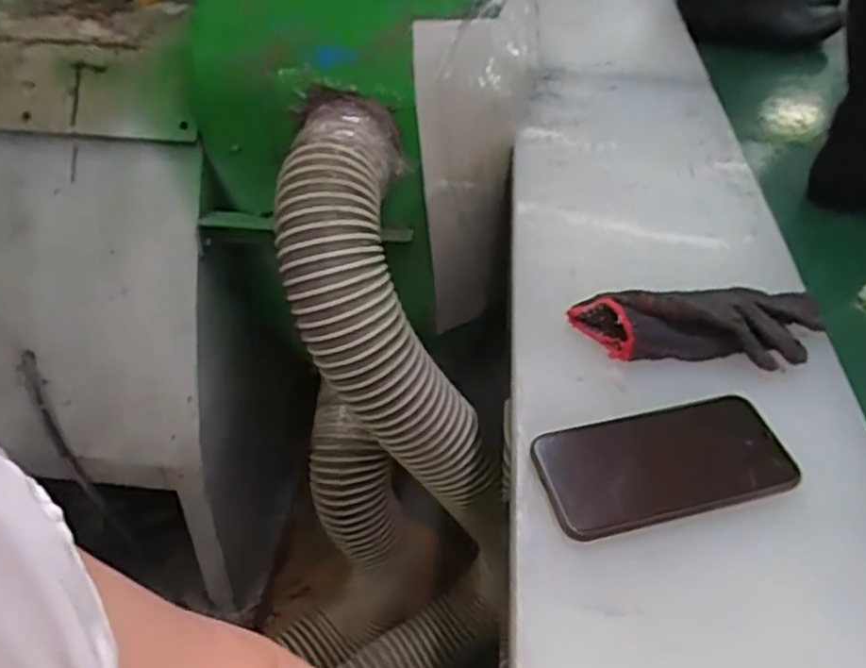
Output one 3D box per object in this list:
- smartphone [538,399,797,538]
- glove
[{"bbox_3d":[0.145,0.081,0.448,0.155,0.010,0.074,-10,45,-11],"label":"smartphone"},{"bbox_3d":[0.205,-0.008,0.530,0.191,0.029,0.072,-2,44,-3],"label":"glove"}]

